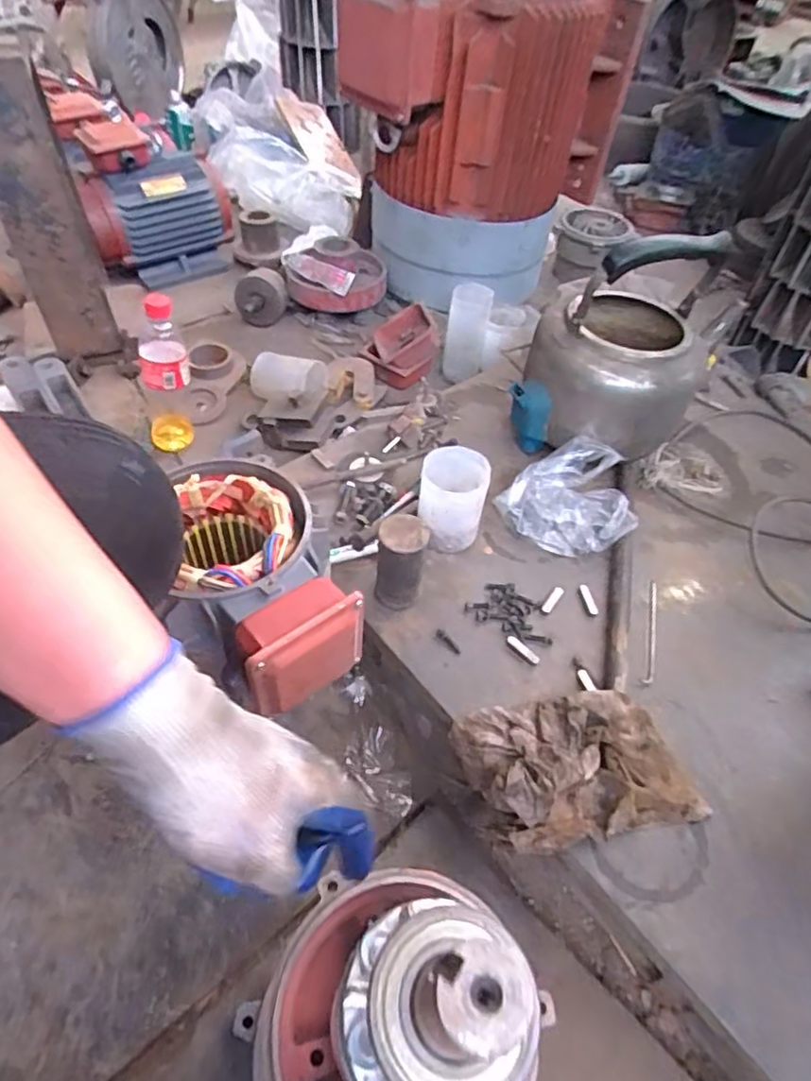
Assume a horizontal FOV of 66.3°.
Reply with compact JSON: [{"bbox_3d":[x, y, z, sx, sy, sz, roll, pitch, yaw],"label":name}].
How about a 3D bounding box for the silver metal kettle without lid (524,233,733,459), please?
[{"bbox_3d":[0.272,-0.267,0.779,0.197,0.226,0.217,16,52,9],"label":"silver metal kettle without lid"}]

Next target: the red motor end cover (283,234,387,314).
[{"bbox_3d":[-0.130,-0.500,1.163,0.171,0.088,0.148,21,53,13],"label":"red motor end cover"}]

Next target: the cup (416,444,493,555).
[{"bbox_3d":[0.054,-0.047,0.730,0.077,0.104,0.082,2,51,-2],"label":"cup"}]

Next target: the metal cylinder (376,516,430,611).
[{"bbox_3d":[-0.005,0.025,0.660,0.048,0.105,0.055,7,51,2],"label":"metal cylinder"}]

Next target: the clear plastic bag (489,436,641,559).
[{"bbox_3d":[0.202,-0.047,0.753,0.153,0.077,0.122,-18,54,-17],"label":"clear plastic bag"}]

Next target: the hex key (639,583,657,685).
[{"bbox_3d":[0.274,0.102,0.690,0.014,0.014,0.143,17,52,10],"label":"hex key"}]

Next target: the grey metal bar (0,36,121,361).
[{"bbox_3d":[-0.513,-0.451,0.888,0.112,0.402,0.088,-22,55,-20],"label":"grey metal bar"}]

